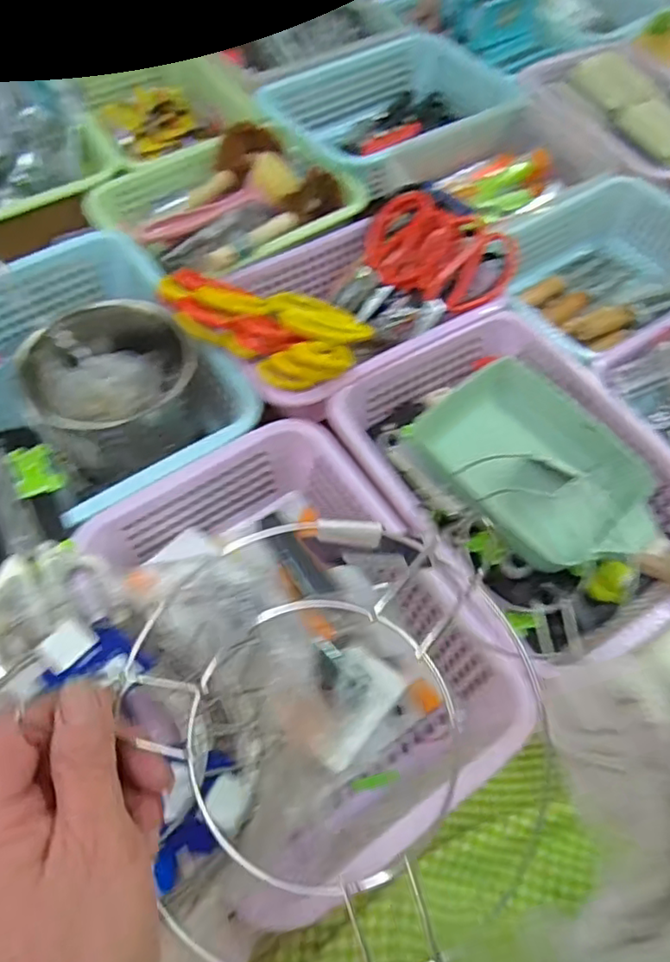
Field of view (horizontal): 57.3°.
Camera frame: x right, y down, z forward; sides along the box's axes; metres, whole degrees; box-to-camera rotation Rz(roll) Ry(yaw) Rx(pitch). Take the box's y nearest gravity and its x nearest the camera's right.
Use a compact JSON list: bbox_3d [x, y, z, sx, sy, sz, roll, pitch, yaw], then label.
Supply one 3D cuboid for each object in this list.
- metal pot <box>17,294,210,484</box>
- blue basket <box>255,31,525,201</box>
[{"bbox_3d":[-0.211,-0.083,0.604,0.154,0.115,0.126,-13,61,-9],"label":"metal pot"},{"bbox_3d":[0.087,-0.527,0.909,0.349,0.084,0.237,-34,66,-19],"label":"blue basket"}]

